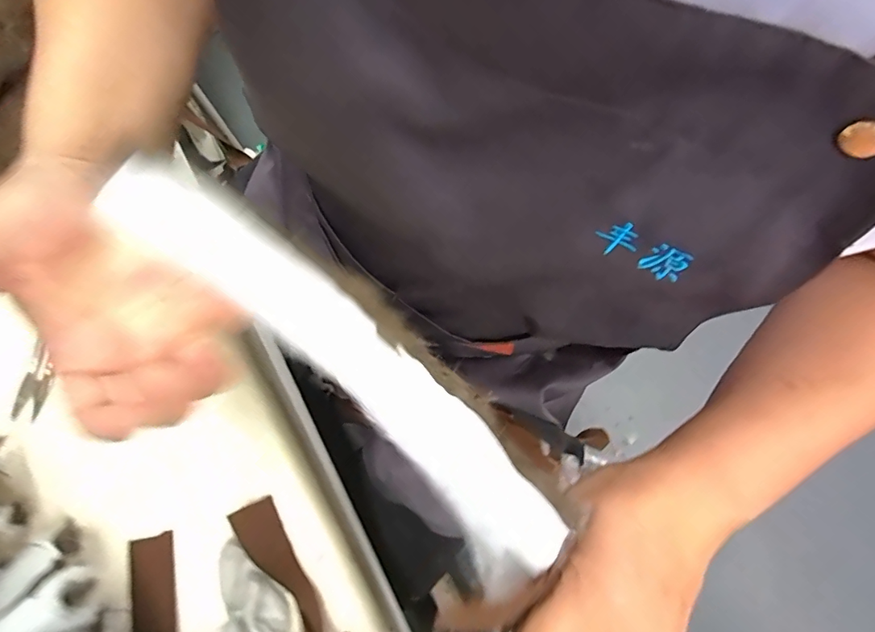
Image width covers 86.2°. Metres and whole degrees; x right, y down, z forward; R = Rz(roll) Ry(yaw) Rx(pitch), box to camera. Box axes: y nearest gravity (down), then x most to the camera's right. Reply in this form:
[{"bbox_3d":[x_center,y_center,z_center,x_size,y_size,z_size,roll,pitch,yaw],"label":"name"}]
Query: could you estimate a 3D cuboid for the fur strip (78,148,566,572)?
[{"bbox_3d":[-0.035,0.014,0.203,0.230,0.018,0.045,41,81,-1],"label":"fur strip"}]

